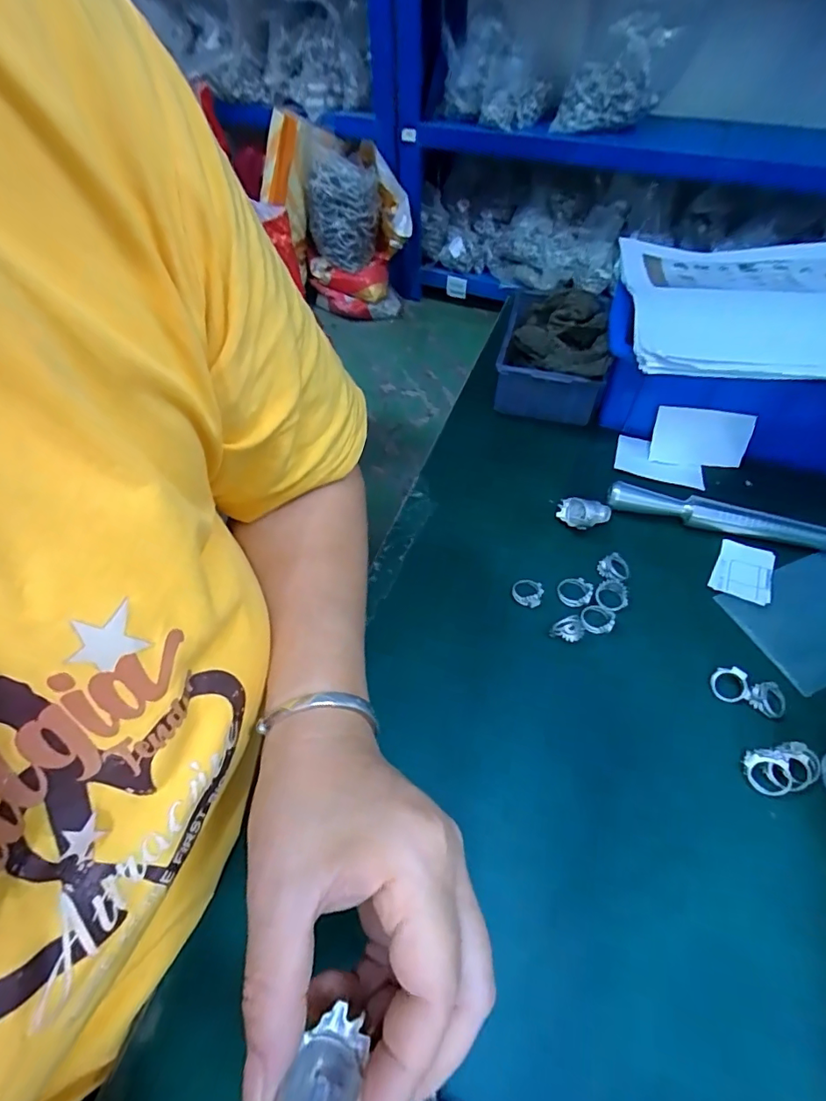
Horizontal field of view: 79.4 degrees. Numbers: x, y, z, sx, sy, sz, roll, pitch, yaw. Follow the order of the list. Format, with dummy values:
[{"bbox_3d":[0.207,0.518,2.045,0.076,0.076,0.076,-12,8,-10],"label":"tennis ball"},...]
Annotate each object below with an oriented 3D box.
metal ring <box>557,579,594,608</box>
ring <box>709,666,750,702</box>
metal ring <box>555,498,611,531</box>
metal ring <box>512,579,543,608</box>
[{"bbox_3d":[0.115,0.029,0.354,0.024,0.004,0.022,-8,61,14],"label":"metal ring"},{"bbox_3d":[0.199,0.084,0.313,0.022,0.005,0.021,-5,79,26],"label":"ring"},{"bbox_3d":[0.132,-0.026,0.385,0.038,0.021,0.022,16,56,12],"label":"metal ring"},{"bbox_3d":[0.082,0.029,0.354,0.021,0.008,0.019,17,56,13],"label":"metal ring"}]

